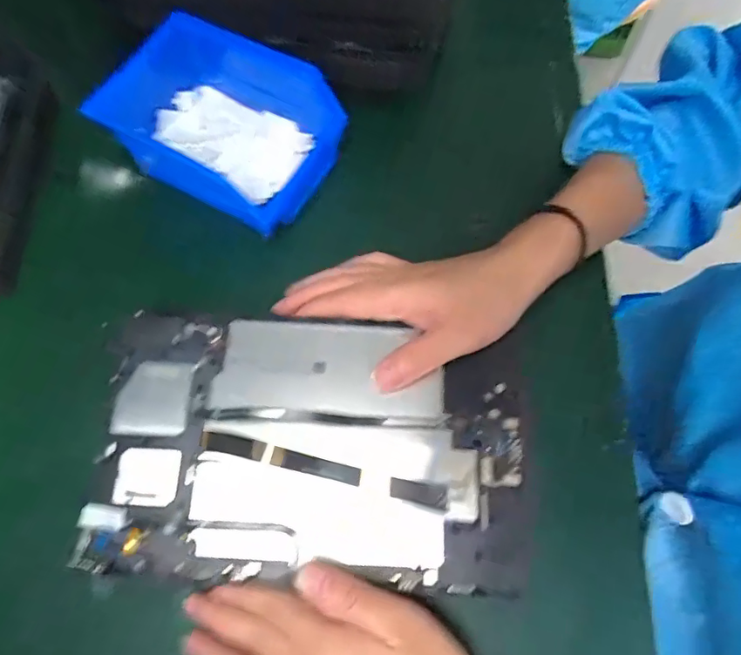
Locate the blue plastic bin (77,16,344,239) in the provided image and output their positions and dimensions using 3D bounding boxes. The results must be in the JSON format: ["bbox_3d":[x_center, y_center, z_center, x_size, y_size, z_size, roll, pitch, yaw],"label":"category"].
[{"bbox_3d":[-0.119,-0.153,0.373,0.182,0.062,0.100,30,73,12],"label":"blue plastic bin"}]

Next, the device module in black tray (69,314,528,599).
[{"bbox_3d":[-0.033,0.066,0.292,0.234,0.013,0.143,1,70,2],"label":"device module in black tray"}]

